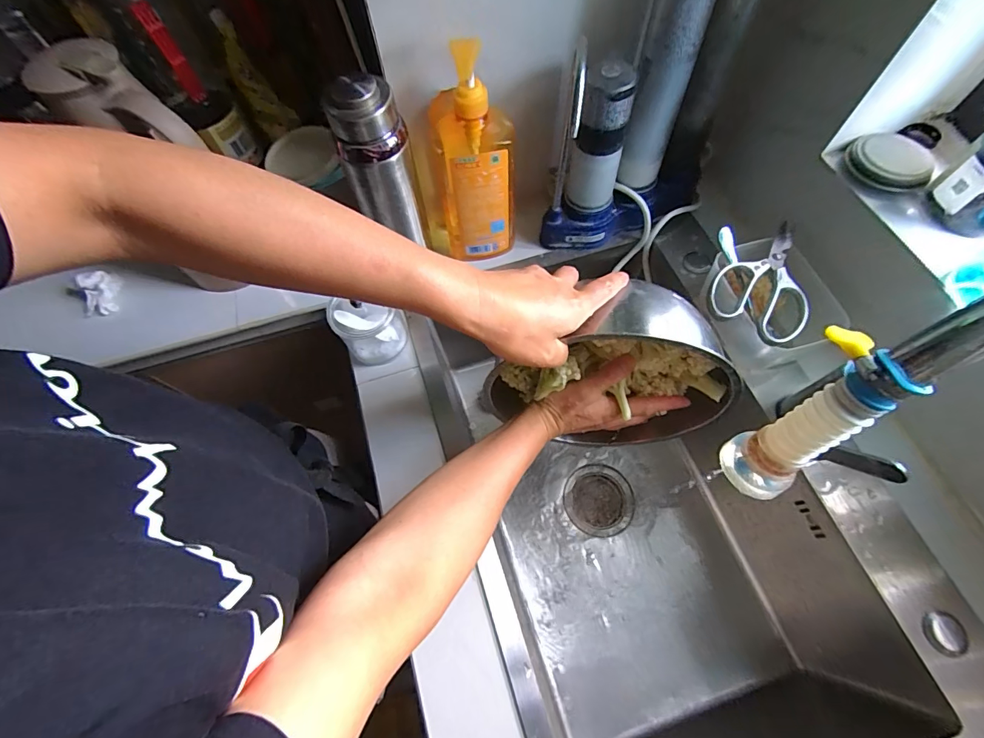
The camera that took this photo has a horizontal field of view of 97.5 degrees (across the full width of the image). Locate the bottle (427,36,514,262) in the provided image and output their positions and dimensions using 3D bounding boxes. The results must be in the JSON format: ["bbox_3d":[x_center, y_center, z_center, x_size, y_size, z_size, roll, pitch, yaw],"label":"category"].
[{"bbox_3d":[-0.021,-0.244,0.524,0.101,0.246,0.068,0,64,2],"label":"bottle"}]

